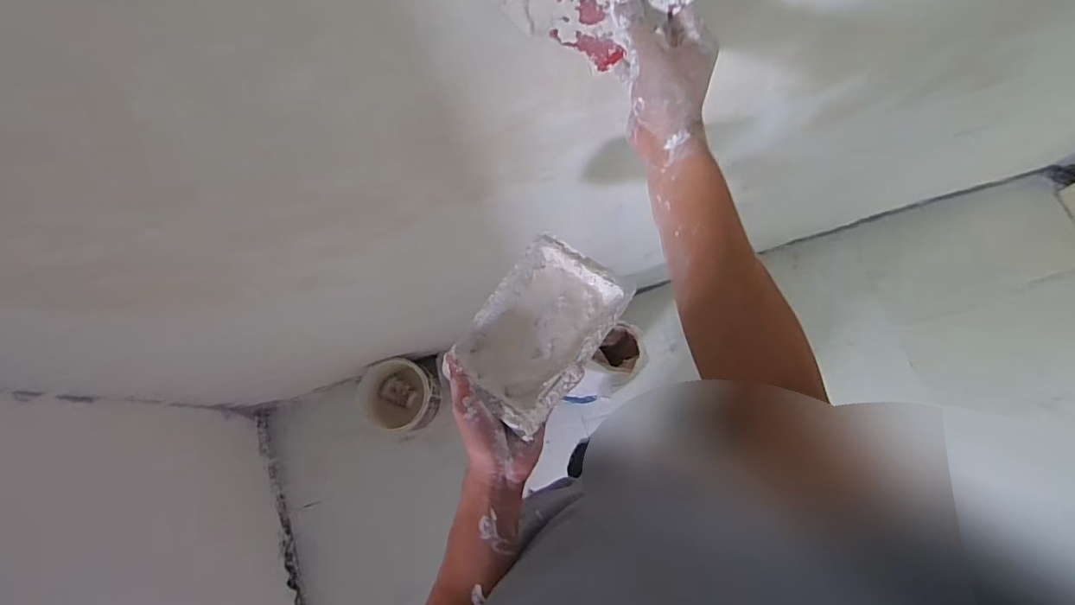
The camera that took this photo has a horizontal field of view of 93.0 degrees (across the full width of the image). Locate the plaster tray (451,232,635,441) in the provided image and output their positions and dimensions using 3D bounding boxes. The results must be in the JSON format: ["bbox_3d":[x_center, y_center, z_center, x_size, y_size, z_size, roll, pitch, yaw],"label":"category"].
[{"bbox_3d":[0.002,0.027,0.526,0.123,0.045,0.173,39,80,10],"label":"plaster tray"}]

